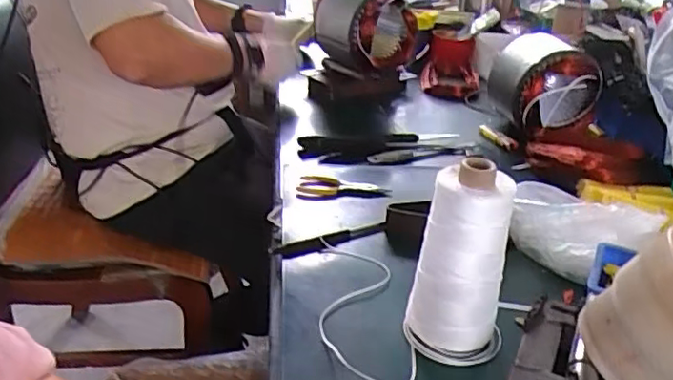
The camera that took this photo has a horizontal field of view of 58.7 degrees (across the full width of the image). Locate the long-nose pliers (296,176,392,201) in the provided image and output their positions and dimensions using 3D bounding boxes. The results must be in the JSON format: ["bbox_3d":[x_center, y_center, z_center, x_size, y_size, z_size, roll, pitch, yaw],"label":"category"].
[{"bbox_3d":[0.008,-0.003,0.810,0.120,0.011,0.051,1,27,-4],"label":"long-nose pliers"}]

